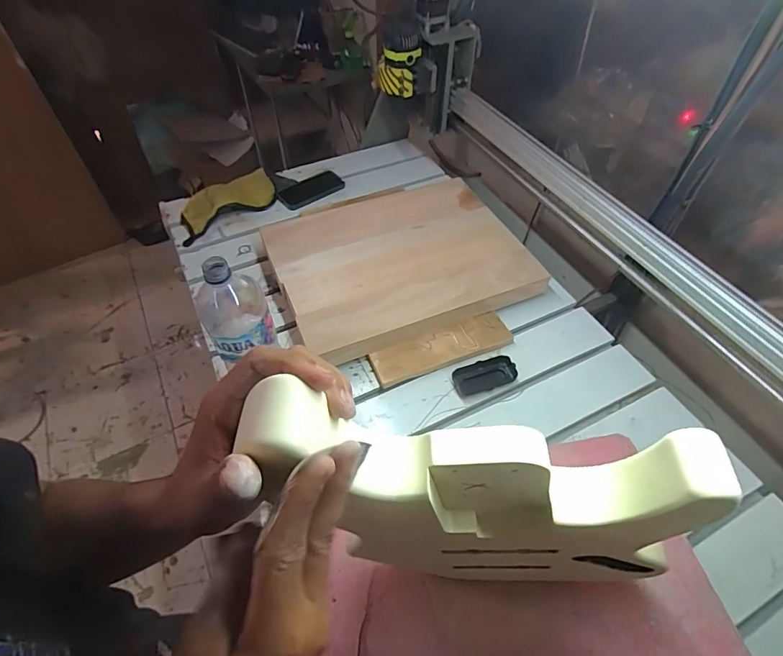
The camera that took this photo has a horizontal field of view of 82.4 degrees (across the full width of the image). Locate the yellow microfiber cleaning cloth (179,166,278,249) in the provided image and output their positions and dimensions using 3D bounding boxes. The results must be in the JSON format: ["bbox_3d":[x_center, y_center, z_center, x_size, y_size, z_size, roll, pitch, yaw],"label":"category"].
[{"bbox_3d":[-0.399,-0.299,1.074,0.260,0.049,0.116,-33,58,-24],"label":"yellow microfiber cleaning cloth"}]

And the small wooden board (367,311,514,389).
[{"bbox_3d":[0.093,0.035,0.817,0.262,0.019,0.074,-18,53,-14],"label":"small wooden board"}]

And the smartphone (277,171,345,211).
[{"bbox_3d":[-0.201,-0.350,1.125,0.163,0.009,0.080,-32,58,-23],"label":"smartphone"}]

